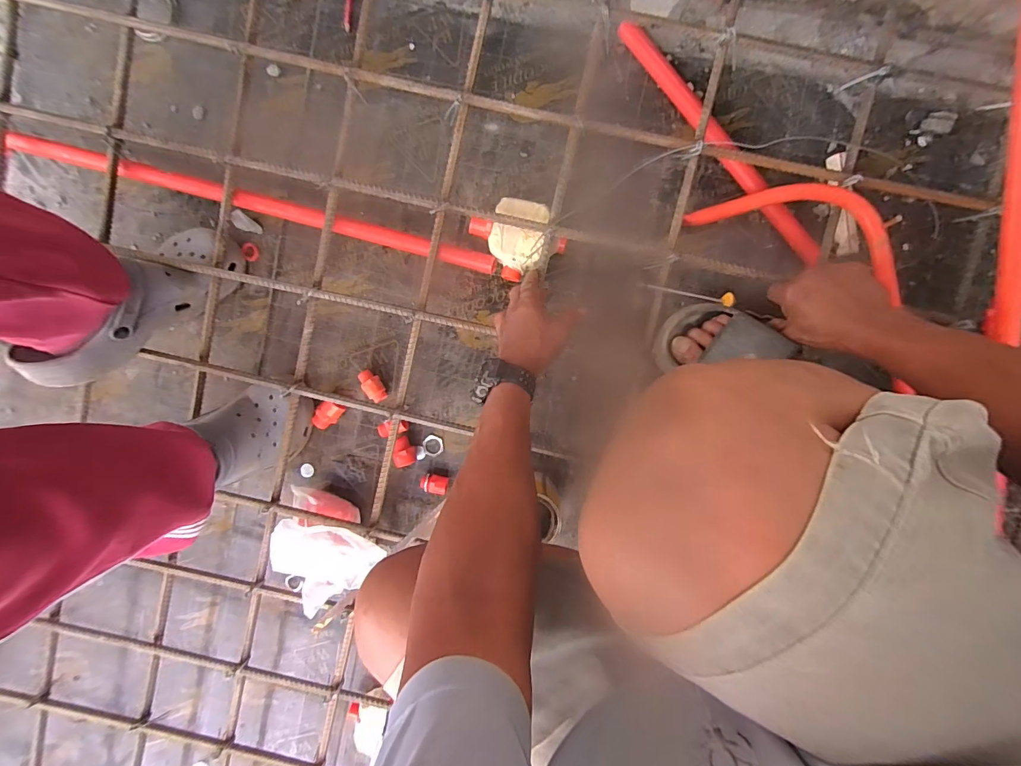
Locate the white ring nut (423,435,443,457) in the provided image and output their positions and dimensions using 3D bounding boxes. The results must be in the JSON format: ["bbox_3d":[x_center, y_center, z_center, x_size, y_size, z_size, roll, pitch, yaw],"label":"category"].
[{"bbox_3d":[-0.121,0.099,0.673,0.032,0.006,0.034,0,95,3],"label":"white ring nut"}]

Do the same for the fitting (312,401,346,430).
[{"bbox_3d":[-0.280,0.049,0.665,0.033,0.031,0.050,35,95,0],"label":"fitting"}]

